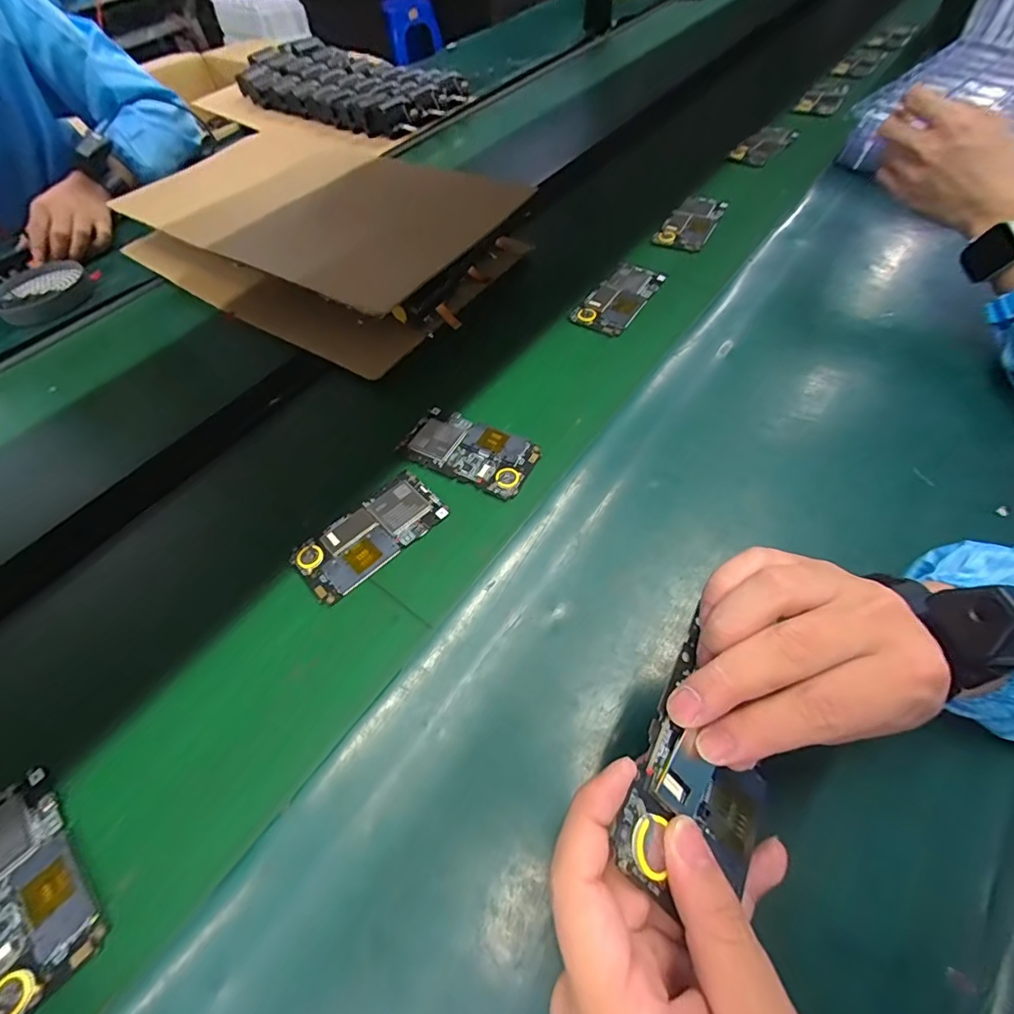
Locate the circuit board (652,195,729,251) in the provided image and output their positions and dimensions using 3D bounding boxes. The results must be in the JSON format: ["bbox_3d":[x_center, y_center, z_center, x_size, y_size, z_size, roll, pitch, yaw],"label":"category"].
[{"bbox_3d":[0.245,-0.382,0.653,0.065,0.016,0.124,22,63,24],"label":"circuit board"}]

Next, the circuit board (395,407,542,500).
[{"bbox_3d":[-0.036,-0.053,0.459,0.123,0.009,0.065,21,63,23],"label":"circuit board"}]

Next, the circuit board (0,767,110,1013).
[{"bbox_3d":[-0.287,0.225,0.289,0.063,0.009,0.121,-43,59,-17],"label":"circuit board"}]

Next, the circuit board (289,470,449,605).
[{"bbox_3d":[-0.114,0.022,0.414,0.124,0.006,0.064,-41,59,-16],"label":"circuit board"}]

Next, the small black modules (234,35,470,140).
[{"bbox_3d":[-0.318,-0.849,0.996,0.485,0.063,0.263,27,66,26],"label":"small black modules"}]

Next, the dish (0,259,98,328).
[{"bbox_3d":[-0.618,-0.289,0.654,0.115,0.026,0.113,31,67,27],"label":"dish"}]

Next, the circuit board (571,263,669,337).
[{"bbox_3d":[0.130,-0.247,0.577,0.067,0.007,0.124,26,65,25],"label":"circuit board"}]

